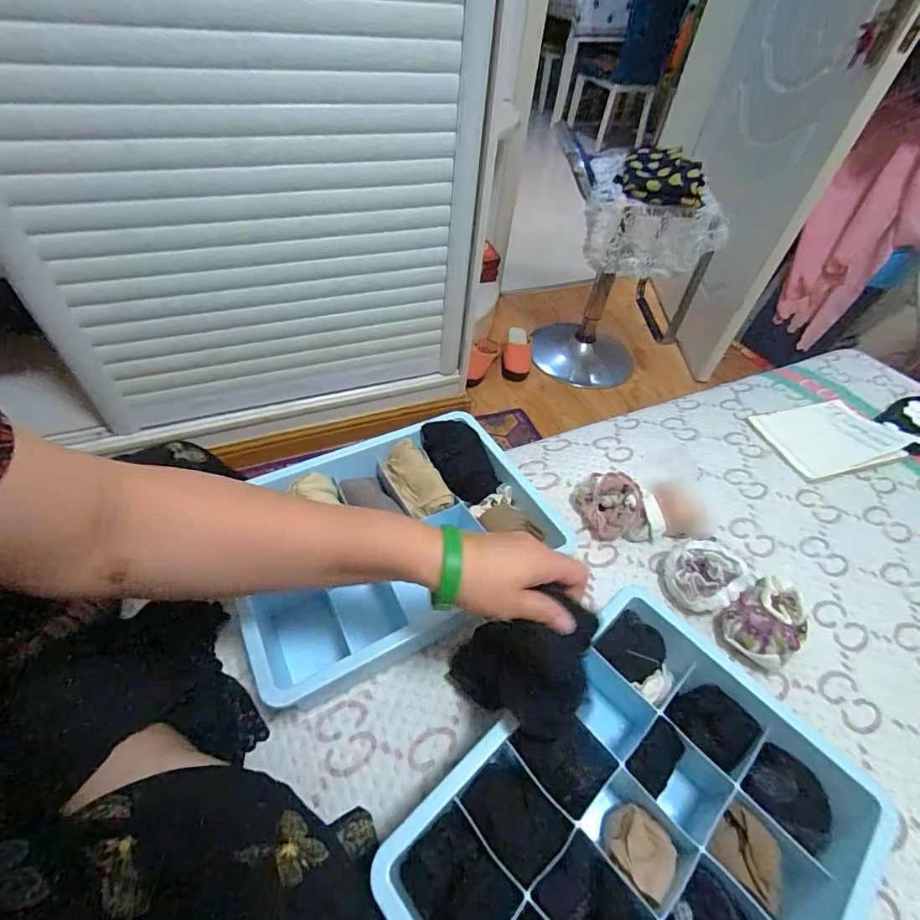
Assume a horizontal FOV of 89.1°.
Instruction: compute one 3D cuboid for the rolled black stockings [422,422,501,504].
[{"bbox_3d":[0.001,0.000,0.545,0.059,0.031,0.107,-17,53,-20],"label":"rolled black stockings"}]

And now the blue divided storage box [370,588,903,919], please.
[{"bbox_3d":[0.129,0.275,0.338,0.308,0.069,0.236,-32,56,-28],"label":"blue divided storage box"}]

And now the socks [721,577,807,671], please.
[{"bbox_3d":[0.311,0.166,0.478,0.087,0.043,0.066,-30,57,-27],"label":"socks"}]

